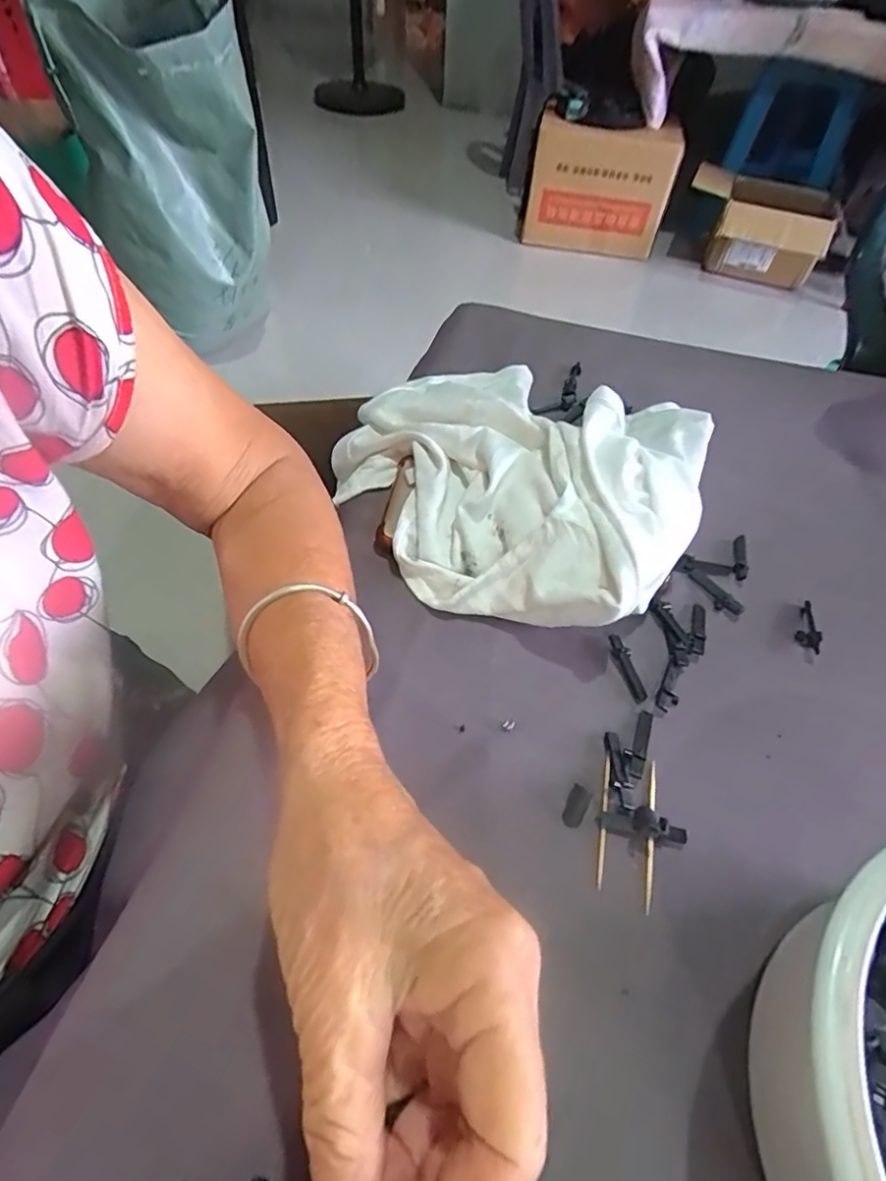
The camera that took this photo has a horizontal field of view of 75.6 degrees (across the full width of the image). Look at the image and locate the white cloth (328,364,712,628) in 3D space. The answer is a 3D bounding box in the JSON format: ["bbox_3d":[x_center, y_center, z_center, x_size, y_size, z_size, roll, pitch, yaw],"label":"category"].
[{"bbox_3d":[0.035,-0.082,0.344,0.230,0.054,0.199,27,56,16],"label":"white cloth"}]

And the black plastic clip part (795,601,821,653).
[{"bbox_3d":[0.194,0.019,0.301,0.011,0.008,0.031,21,55,15],"label":"black plastic clip part"}]

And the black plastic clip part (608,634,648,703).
[{"bbox_3d":[0.093,0.039,0.286,0.010,0.004,0.036,-8,54,-10],"label":"black plastic clip part"}]

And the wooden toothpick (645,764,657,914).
[{"bbox_3d":[0.087,0.101,0.239,0.005,0.004,0.062,13,53,8],"label":"wooden toothpick"}]

